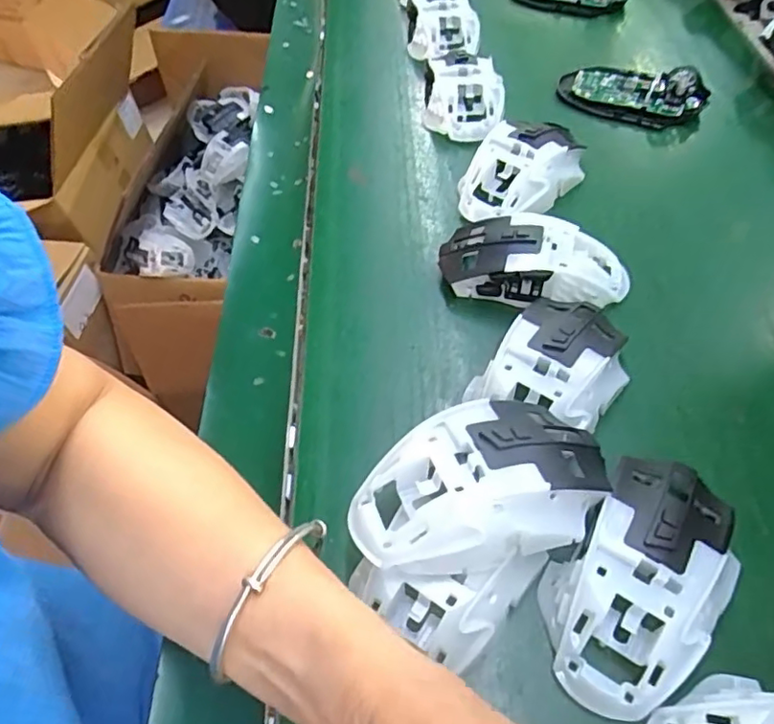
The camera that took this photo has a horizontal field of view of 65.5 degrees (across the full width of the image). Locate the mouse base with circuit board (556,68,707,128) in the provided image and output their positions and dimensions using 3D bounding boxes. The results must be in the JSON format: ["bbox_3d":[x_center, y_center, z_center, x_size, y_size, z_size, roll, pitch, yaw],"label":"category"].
[{"bbox_3d":[0.202,-0.223,0.501,0.118,0.032,0.057,18,57,15],"label":"mouse base with circuit board"}]

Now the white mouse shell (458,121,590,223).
[{"bbox_3d":[0.098,-0.140,0.436,0.110,0.039,0.065,-37,60,-21],"label":"white mouse shell"}]

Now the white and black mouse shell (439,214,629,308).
[{"bbox_3d":[0.091,-0.061,0.377,0.111,0.039,0.054,17,56,15],"label":"white and black mouse shell"}]

